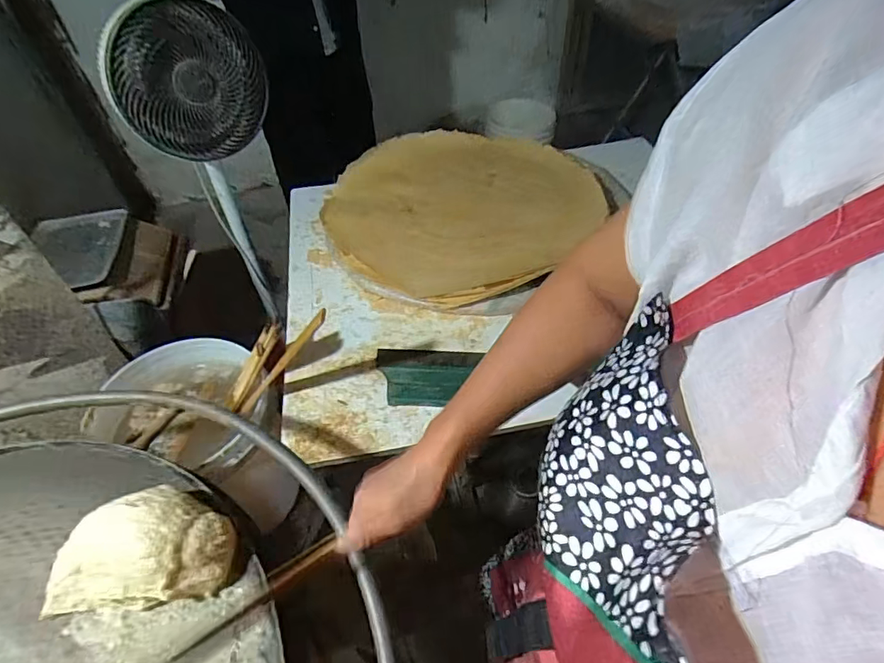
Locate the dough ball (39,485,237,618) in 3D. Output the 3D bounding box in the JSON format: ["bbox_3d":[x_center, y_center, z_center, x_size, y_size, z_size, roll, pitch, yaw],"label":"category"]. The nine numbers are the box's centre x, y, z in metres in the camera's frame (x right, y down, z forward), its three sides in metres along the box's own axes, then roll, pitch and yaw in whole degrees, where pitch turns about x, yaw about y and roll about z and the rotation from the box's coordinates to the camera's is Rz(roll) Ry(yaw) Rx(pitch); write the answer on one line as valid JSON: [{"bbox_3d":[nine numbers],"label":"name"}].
[{"bbox_3d":[-0.269,0.189,0.445,0.151,0.065,0.092,-5,47,2],"label":"dough ball"}]

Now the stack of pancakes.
[{"bbox_3d":[0.038,-0.285,1.095,0.534,0.080,0.565,32,59,31],"label":"stack of pancakes"}]

